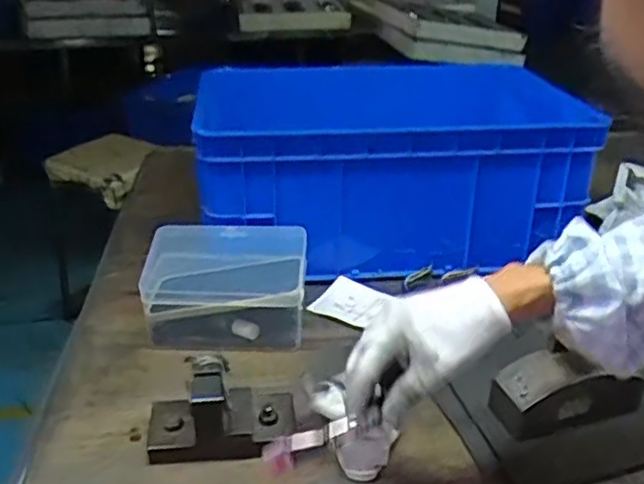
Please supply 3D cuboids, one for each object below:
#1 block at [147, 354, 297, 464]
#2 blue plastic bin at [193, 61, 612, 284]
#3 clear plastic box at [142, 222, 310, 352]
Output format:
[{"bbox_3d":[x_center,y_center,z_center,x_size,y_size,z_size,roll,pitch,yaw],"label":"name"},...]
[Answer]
[{"bbox_3d":[-0.091,0.145,0.620,0.132,0.068,0.073,-3,27,-8],"label":"block"},{"bbox_3d":[0.083,-0.112,0.991,0.489,0.202,0.316,-3,27,-6],"label":"blue plastic bin"},{"bbox_3d":[-0.110,0.049,0.790,0.178,0.098,0.114,1,27,2],"label":"clear plastic box"}]

